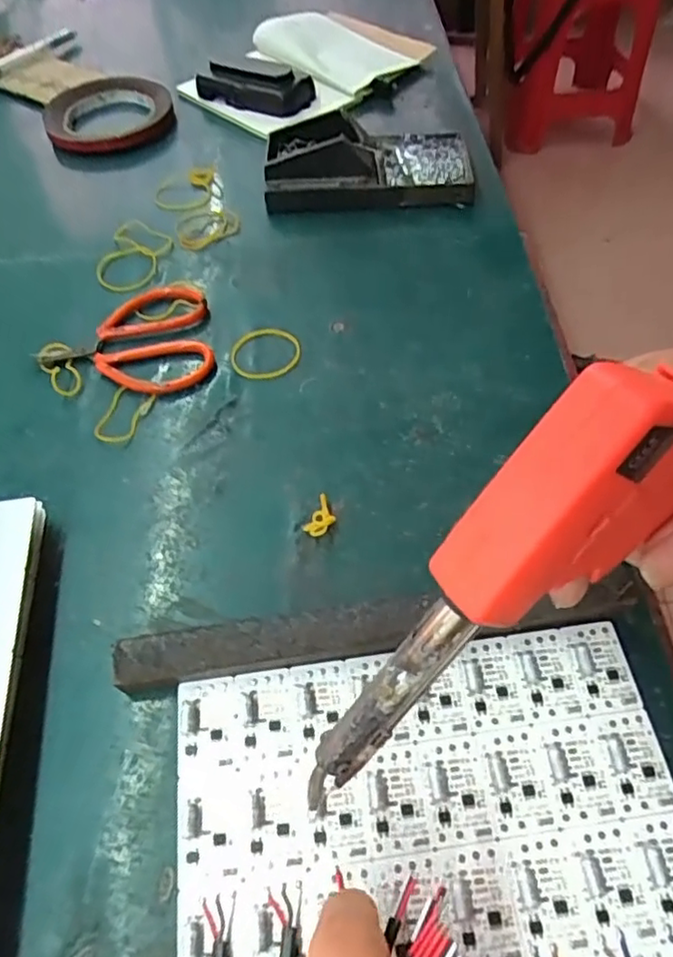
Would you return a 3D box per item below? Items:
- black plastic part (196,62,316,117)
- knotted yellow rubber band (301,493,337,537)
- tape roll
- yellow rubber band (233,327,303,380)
[{"bbox_3d":[-0.078,-0.355,0.564,0.111,0.020,0.041,20,60,15],"label":"black plastic part"},{"bbox_3d":[-0.007,0.021,0.330,0.014,0.006,0.023,24,61,17],"label":"knotted yellow rubber band"},{"bbox_3d":[-0.207,-0.336,0.569,0.111,0.011,0.117,-1,57,2],"label":"tape roll"},{"bbox_3d":[-0.045,-0.082,0.400,0.044,0.004,0.045,-1,57,2],"label":"yellow rubber band"}]

